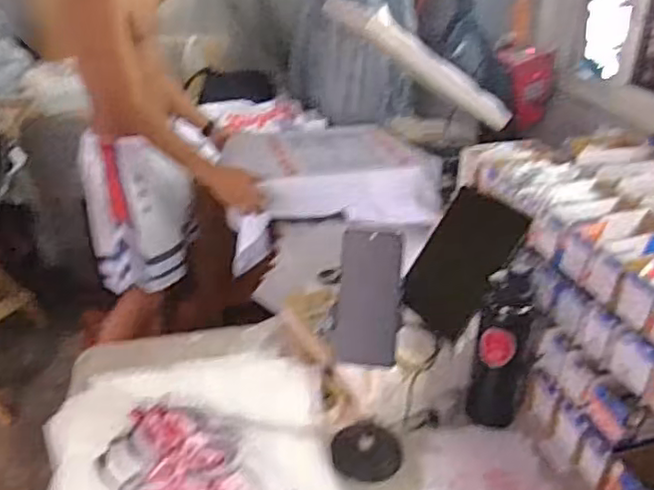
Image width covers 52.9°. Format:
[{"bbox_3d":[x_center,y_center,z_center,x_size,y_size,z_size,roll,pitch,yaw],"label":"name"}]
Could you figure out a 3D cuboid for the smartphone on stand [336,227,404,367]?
[{"bbox_3d":[0.056,0.068,0.865,0.082,0.177,0.007,4,-2,15],"label":"smartphone on stand"}]

